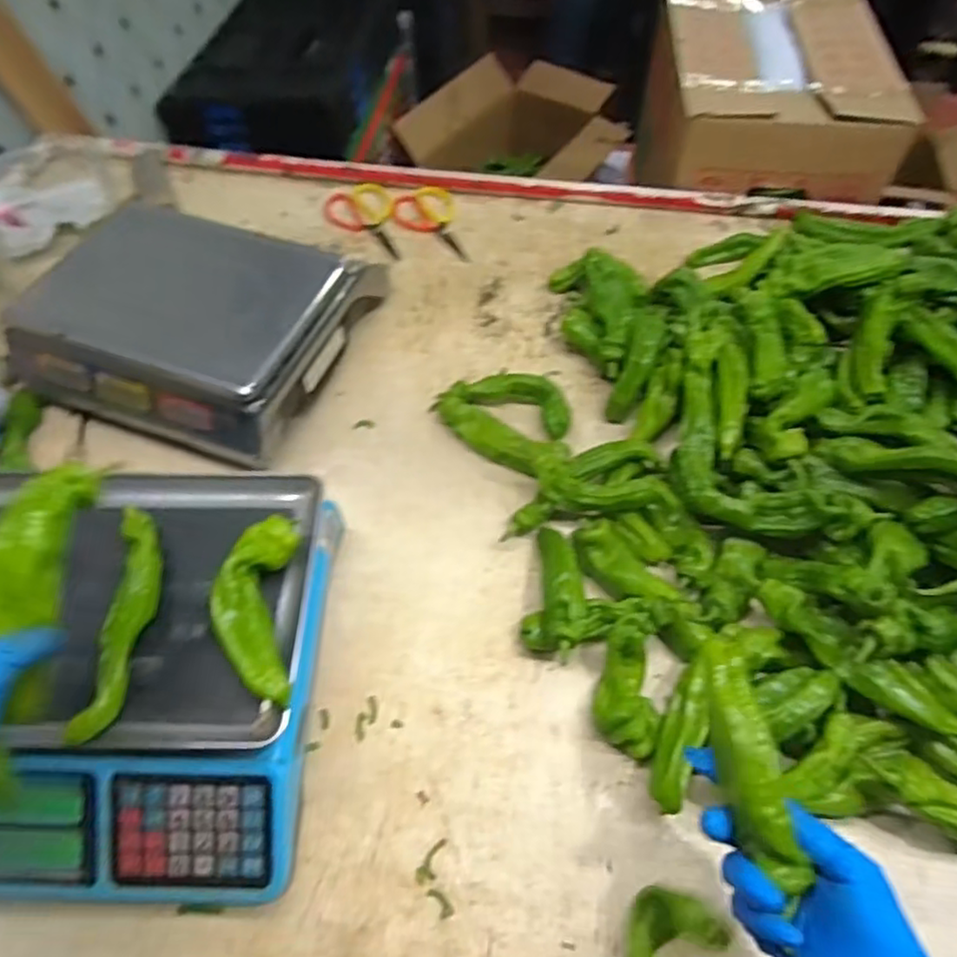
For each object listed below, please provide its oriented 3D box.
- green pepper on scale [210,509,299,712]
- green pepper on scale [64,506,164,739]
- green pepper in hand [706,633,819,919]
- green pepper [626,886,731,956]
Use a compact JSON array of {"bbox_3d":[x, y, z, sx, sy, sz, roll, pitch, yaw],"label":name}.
[{"bbox_3d":[-0.171,0.101,0.522,0.056,0.047,0.148,-5,56,-1],"label":"green pepper on scale"},{"bbox_3d":[-0.272,0.109,0.527,0.042,0.039,0.186,-2,56,1],"label":"green pepper on scale"},{"bbox_3d":[0.166,0.168,0.417,0.025,0.037,0.138,-8,62,-2],"label":"green pepper in hand"},{"bbox_3d":[0.126,0.350,0.475,0.056,0.068,0.101,23,60,16],"label":"green pepper"}]

